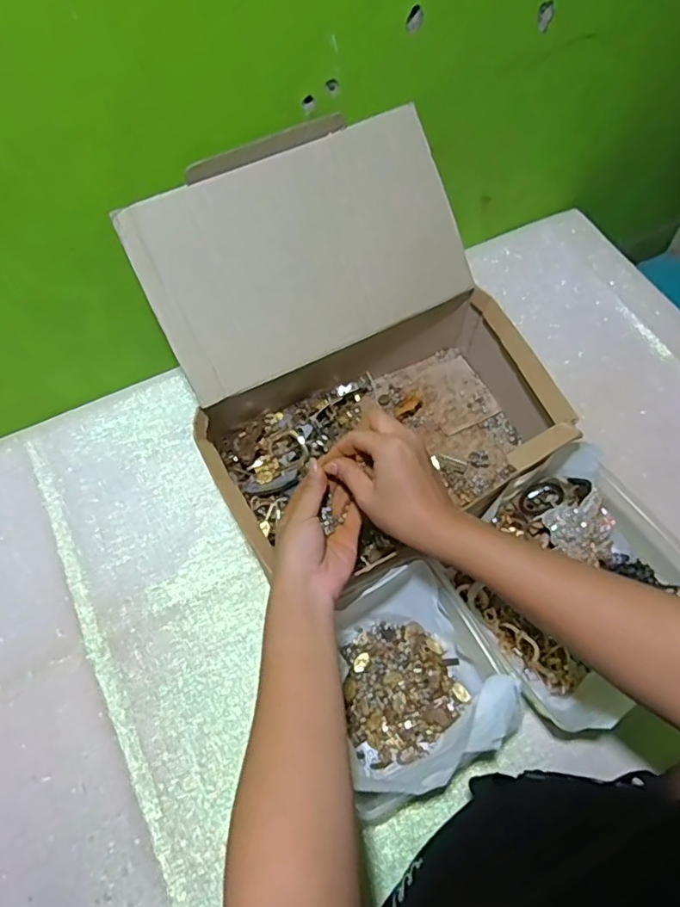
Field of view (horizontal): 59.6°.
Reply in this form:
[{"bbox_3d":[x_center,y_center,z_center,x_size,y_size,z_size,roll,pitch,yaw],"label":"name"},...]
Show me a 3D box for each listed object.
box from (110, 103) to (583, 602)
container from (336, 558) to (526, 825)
[{"bbox_3d":[0.014,-0.095,0.577,0.321,0.236,0.334,-24,63,-11],"label":"box"},{"bbox_3d":[0.054,0.189,0.502,0.140,0.090,0.158,-26,63,-12],"label":"container"}]

